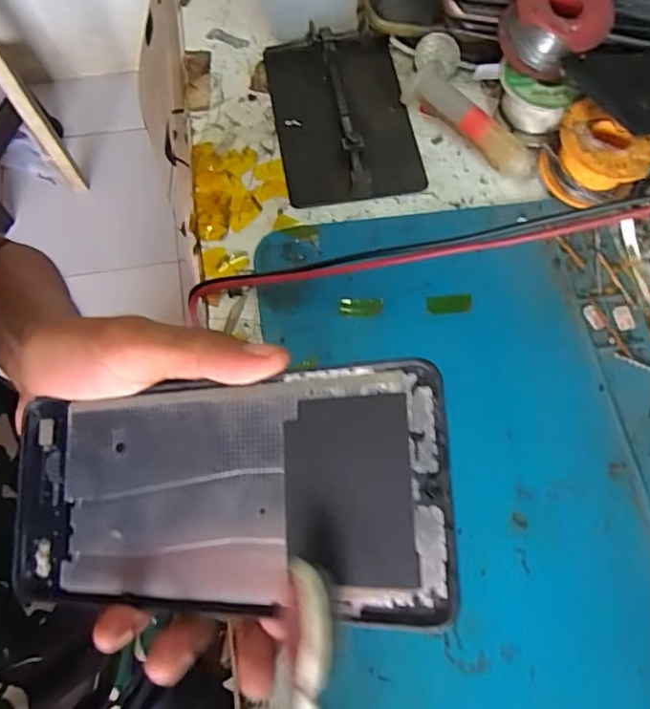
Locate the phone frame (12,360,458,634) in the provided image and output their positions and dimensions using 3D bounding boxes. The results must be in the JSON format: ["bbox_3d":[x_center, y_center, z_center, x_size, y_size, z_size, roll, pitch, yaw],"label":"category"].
[{"bbox_3d":[-0.040,0.045,0.178,0.157,0.004,0.071,-6,78,21],"label":"phone frame"}]

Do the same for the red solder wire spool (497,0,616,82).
[{"bbox_3d":[0.127,-0.184,0.302,0.054,0.036,0.050,1,70,-2],"label":"red solder wire spool"}]

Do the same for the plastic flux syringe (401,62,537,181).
[{"bbox_3d":[0.086,-0.135,0.319,0.089,0.018,0.019,41,74,12],"label":"plastic flux syringe"}]

